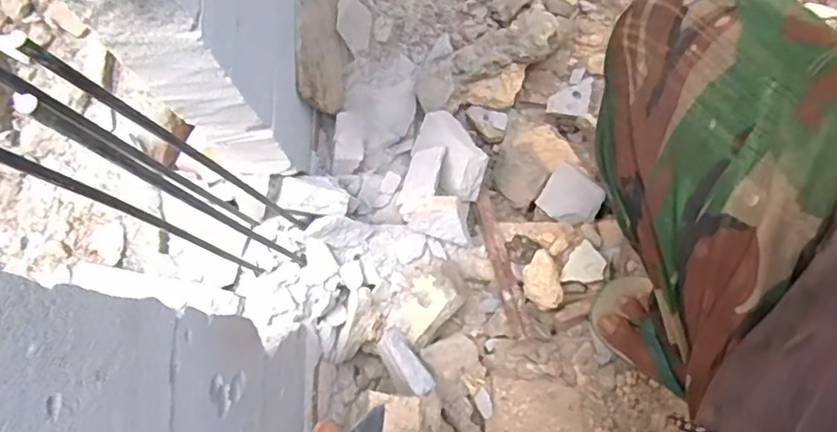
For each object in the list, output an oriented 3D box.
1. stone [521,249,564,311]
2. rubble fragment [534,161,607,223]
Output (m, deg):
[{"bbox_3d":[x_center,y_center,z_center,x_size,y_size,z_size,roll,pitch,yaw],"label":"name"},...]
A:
[{"bbox_3d":[0.156,0.083,0.766,0.042,0.028,0.071,-9,79,-1],"label":"stone"},{"bbox_3d":[0.213,-0.026,0.834,0.079,0.030,0.073,39,110,21],"label":"rubble fragment"}]

